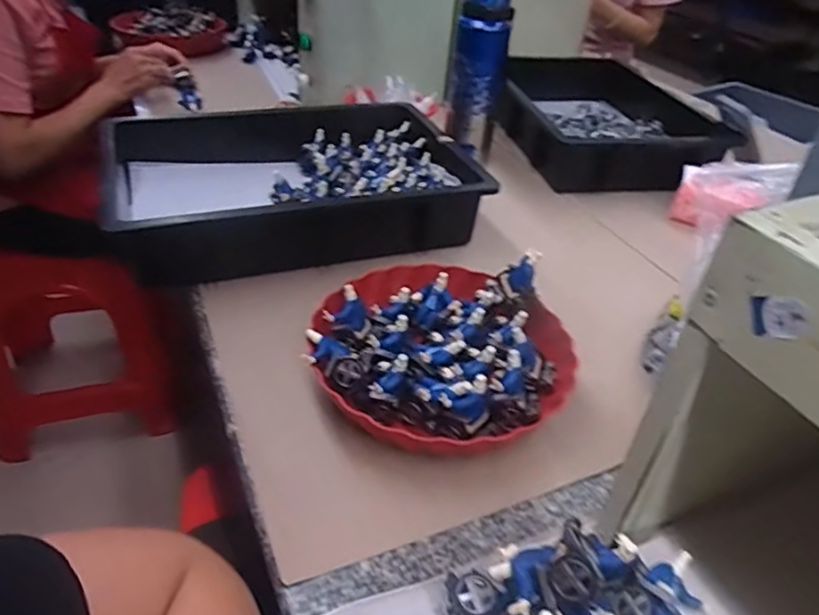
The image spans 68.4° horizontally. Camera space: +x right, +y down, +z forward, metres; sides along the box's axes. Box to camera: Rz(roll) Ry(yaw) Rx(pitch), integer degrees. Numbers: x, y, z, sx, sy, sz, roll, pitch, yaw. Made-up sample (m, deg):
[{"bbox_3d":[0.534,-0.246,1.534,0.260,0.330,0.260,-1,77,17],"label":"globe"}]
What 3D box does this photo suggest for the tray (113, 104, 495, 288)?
[{"bbox_3d":[-0.152,-0.171,0.814,0.453,0.124,0.304,-9,38,-18],"label":"tray"}]

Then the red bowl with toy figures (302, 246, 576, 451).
[{"bbox_3d":[0.035,0.039,0.574,0.227,0.080,0.238,3,36,-2],"label":"red bowl with toy figures"}]

